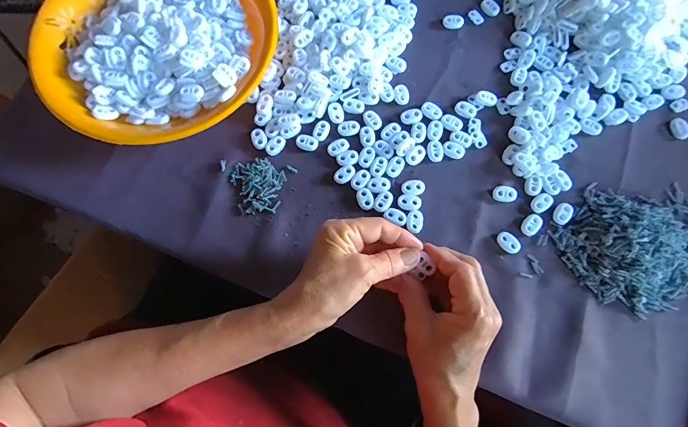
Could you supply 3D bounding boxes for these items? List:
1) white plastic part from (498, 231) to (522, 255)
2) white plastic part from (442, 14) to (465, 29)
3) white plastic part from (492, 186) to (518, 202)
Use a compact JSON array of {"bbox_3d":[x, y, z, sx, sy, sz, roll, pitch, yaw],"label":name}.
[{"bbox_3d":[0.156,0.027,0.358,0.022,0.004,0.016,41,78,11],"label":"white plastic part"},{"bbox_3d":[0.122,-0.214,0.421,0.023,0.005,0.016,11,74,3],"label":"white plastic part"},{"bbox_3d":[0.157,-0.019,0.367,0.024,0.005,0.014,-1,73,0],"label":"white plastic part"}]

